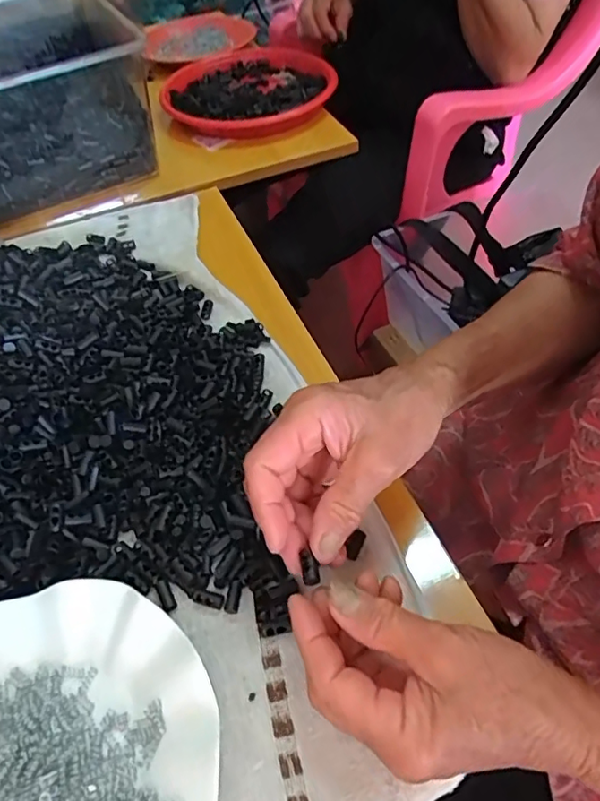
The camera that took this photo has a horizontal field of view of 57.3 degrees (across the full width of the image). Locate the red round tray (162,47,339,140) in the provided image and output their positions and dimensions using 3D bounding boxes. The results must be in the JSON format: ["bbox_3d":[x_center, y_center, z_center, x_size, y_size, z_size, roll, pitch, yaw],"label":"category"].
[{"bbox_3d":[-0.071,-0.440,0.776,0.239,0.025,0.251,-2,51,3],"label":"red round tray"}]

